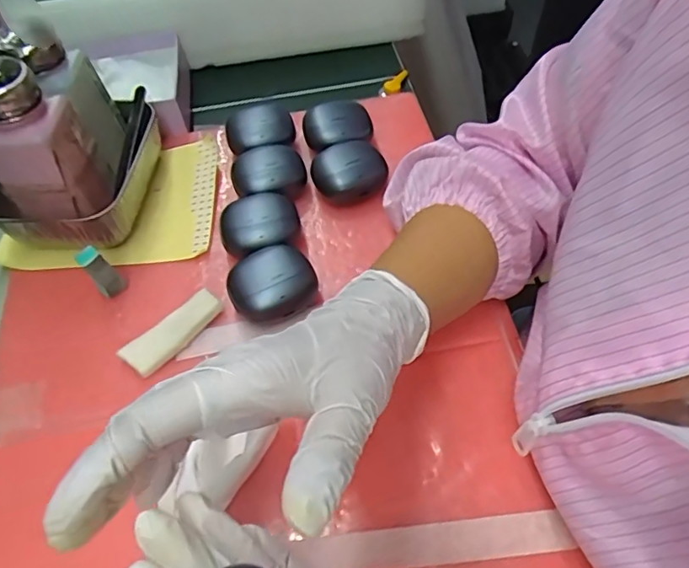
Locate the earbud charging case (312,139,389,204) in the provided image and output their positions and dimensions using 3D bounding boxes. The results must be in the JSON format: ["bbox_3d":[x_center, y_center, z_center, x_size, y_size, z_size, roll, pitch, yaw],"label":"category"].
[{"bbox_3d":[0.003,-0.087,0.409,0.055,0.033,0.046,-23,56,-13],"label":"earbud charging case"}]

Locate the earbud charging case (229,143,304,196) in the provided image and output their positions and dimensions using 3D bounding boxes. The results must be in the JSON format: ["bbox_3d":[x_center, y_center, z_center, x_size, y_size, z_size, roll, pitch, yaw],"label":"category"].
[{"bbox_3d":[-0.060,-0.087,0.412,0.055,0.030,0.046,-19,55,-10],"label":"earbud charging case"}]

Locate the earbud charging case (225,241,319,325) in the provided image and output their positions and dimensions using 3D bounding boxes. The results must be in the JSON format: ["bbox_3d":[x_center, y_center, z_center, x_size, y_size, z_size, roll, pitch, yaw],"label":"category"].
[{"bbox_3d":[-0.048,0.002,0.350,0.055,0.028,0.047,-19,55,-10],"label":"earbud charging case"}]

